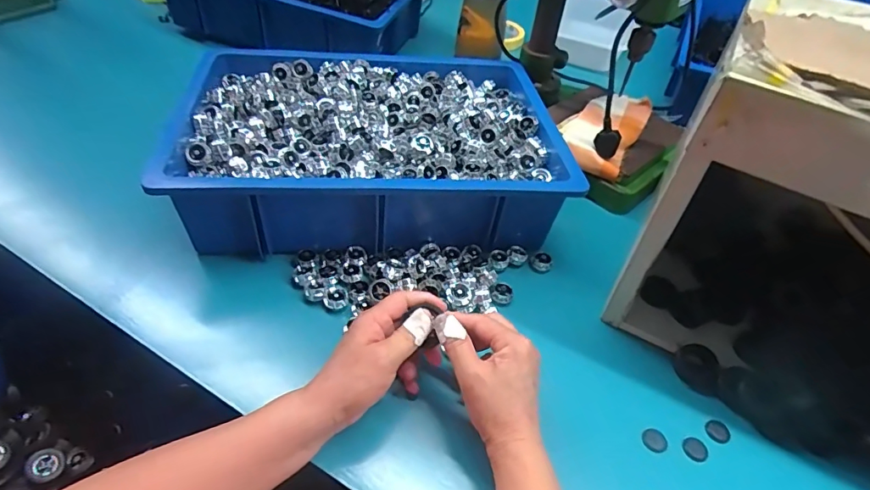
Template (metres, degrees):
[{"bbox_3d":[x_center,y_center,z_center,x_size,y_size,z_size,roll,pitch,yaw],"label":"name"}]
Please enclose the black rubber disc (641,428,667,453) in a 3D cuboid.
[{"bbox_3d":[0.195,0.173,0.422,0.020,0.006,0.021,3,47,-3],"label":"black rubber disc"}]

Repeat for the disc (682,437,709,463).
[{"bbox_3d":[0.230,0.180,0.420,0.021,0.004,0.021,3,47,-3],"label":"disc"}]

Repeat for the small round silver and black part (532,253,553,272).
[{"bbox_3d":[0.127,0.021,0.565,0.023,0.016,0.018,18,48,11],"label":"small round silver and black part"}]

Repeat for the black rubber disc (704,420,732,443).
[{"bbox_3d":[0.259,0.171,0.437,0.018,0.007,0.021,-20,52,-22],"label":"black rubber disc"}]

